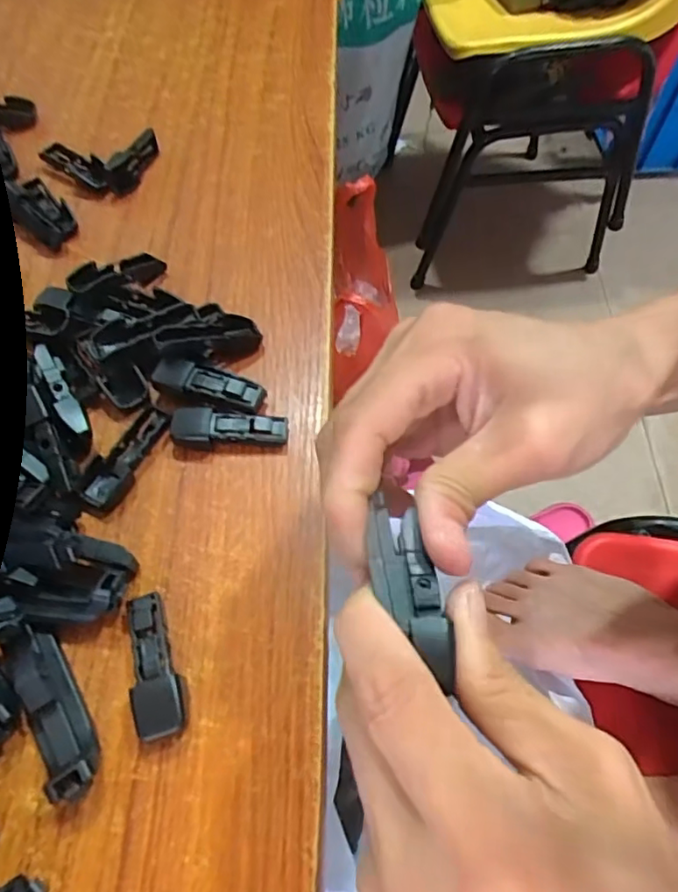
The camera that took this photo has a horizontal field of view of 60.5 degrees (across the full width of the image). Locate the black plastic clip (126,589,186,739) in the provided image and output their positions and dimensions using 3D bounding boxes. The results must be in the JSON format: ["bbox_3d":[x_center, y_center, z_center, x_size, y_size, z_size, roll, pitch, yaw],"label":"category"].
[{"bbox_3d":[-0.067,0.080,0.214,0.017,0.010,0.052,-13,61,-7],"label":"black plastic clip"}]

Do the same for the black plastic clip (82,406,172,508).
[{"bbox_3d":[-0.093,0.005,0.257,0.015,0.008,0.050,26,64,15],"label":"black plastic clip"}]

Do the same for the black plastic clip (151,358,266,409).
[{"bbox_3d":[-0.061,-0.027,0.269,0.054,0.013,0.016,13,61,8],"label":"black plastic clip"}]

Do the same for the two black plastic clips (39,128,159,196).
[{"bbox_3d":[-0.145,-0.184,0.357,0.065,0.015,0.049,25,63,14],"label":"two black plastic clips"}]

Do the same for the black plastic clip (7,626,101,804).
[{"bbox_3d":[-0.101,0.092,0.203,0.017,0.018,0.061,-32,64,-16],"label":"black plastic clip"}]

